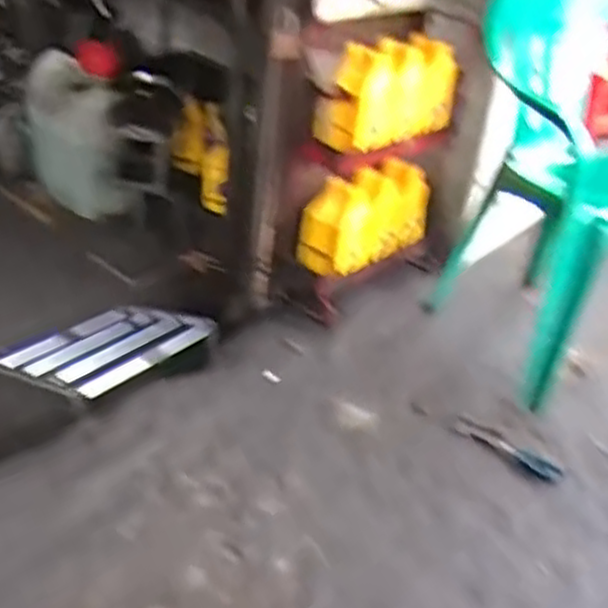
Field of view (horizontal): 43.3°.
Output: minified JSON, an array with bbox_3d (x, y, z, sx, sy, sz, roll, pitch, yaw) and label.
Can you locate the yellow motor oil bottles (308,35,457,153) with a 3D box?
[{"bbox_3d":[0.199,-0.476,1.709,0.342,0.210,0.113,-17,40,-33],"label":"yellow motor oil bottles"}]

